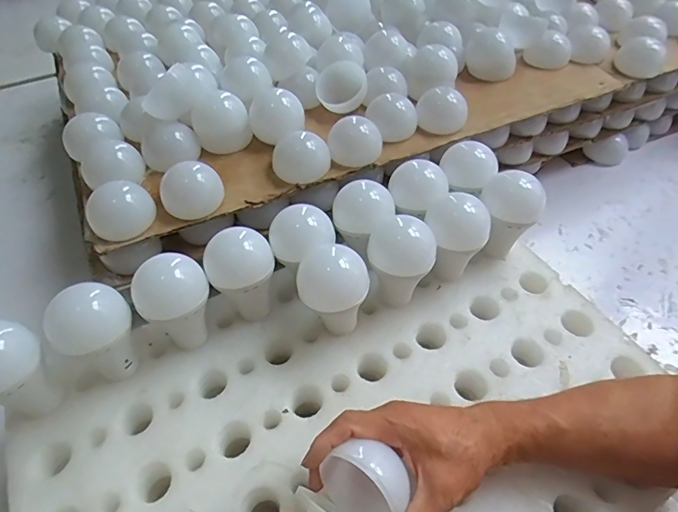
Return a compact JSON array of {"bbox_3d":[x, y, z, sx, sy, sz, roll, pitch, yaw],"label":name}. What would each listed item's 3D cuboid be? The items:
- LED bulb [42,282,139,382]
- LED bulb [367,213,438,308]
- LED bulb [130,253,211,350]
[{"bbox_3d":[-0.215,0.074,0.422,0.056,0.099,0.067,33,56,26],"label":"LED bulb"},{"bbox_3d":[0.062,0.010,0.476,0.064,0.090,0.061,0,48,0],"label":"LED bulb"},{"bbox_3d":[-0.154,0.048,0.446,0.065,0.090,0.064,0,48,0],"label":"LED bulb"}]

